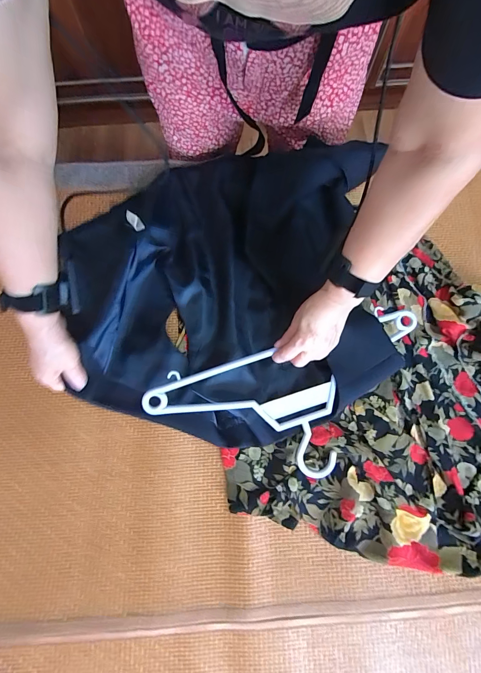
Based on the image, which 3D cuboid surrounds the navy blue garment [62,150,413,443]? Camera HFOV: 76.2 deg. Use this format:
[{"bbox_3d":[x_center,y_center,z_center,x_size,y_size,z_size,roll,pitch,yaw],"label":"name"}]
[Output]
[{"bbox_3d":[-0.018,-0.090,0.485,0.468,0.086,0.476,0,77,0],"label":"navy blue garment"}]

